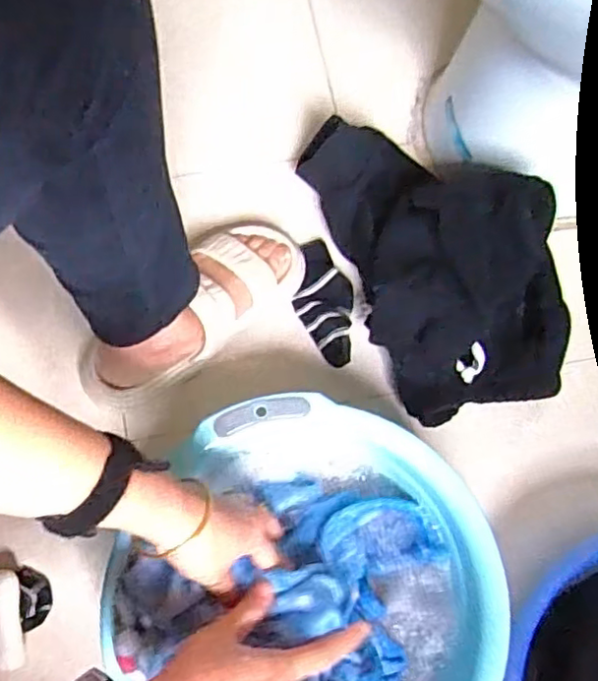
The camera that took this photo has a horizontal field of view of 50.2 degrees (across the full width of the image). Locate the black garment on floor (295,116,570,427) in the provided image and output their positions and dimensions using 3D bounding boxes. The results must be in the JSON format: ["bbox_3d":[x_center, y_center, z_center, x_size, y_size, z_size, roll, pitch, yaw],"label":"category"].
[{"bbox_3d":[0.144,-0.088,0.646,0.190,0.121,0.327,-20,76,-8],"label":"black garment on floor"}]

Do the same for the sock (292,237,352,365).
[{"bbox_3d":[0.027,-0.044,0.686,0.059,0.028,0.135,4,74,-1],"label":"sock"}]

